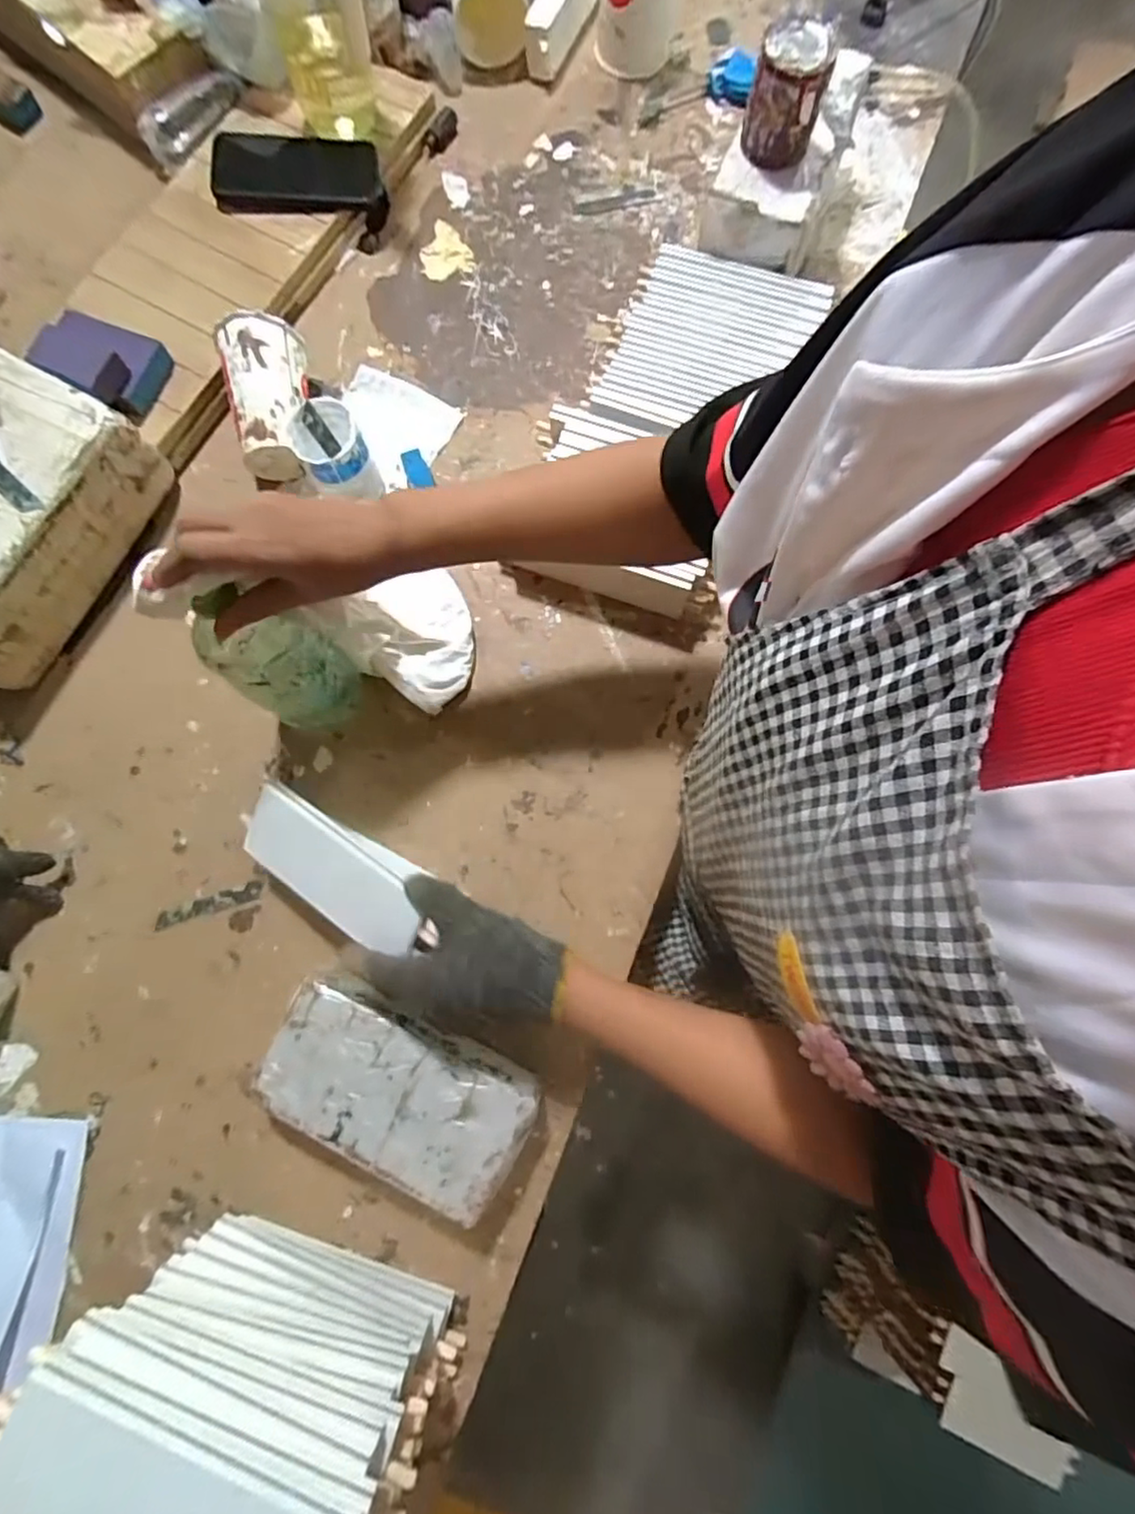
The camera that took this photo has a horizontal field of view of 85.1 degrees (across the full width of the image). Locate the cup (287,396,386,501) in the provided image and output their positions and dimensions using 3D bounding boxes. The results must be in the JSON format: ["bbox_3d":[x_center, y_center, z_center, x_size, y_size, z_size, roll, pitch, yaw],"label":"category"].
[{"bbox_3d":[-0.217,-0.279,0.584,0.061,0.080,0.065,-23,80,-8],"label":"cup"}]

